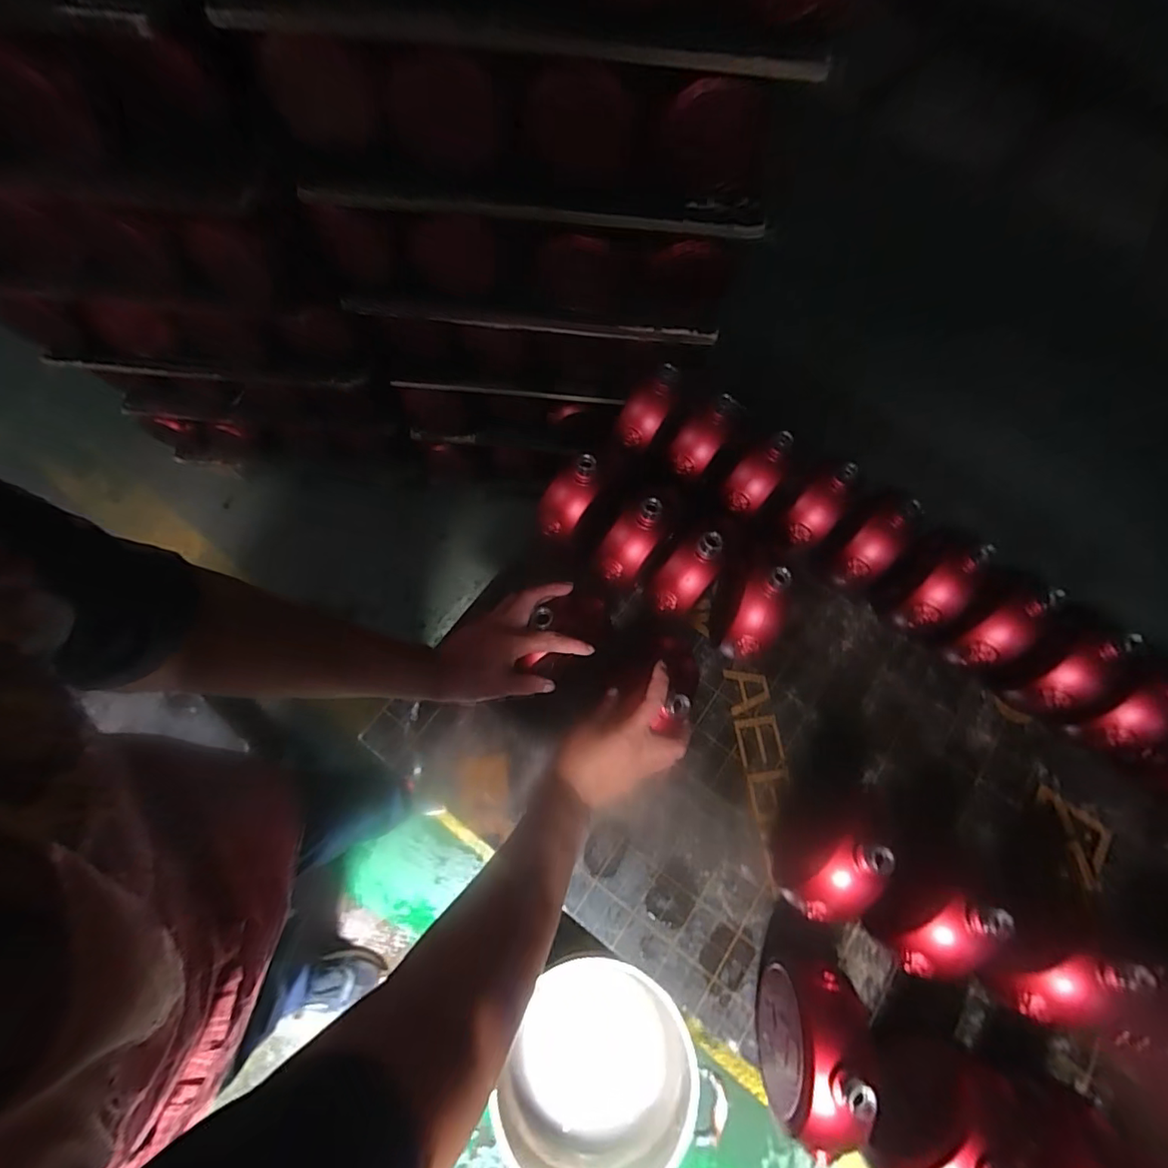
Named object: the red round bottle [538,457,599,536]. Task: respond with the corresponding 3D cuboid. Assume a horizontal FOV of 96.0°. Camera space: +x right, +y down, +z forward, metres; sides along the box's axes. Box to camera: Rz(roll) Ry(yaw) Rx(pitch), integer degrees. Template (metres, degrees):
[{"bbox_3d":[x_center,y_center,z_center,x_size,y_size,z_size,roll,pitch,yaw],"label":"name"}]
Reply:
[{"bbox_3d":[-0.018,-0.106,0.609,0.049,0.049,0.094,26,116,-15],"label":"red round bottle"}]

